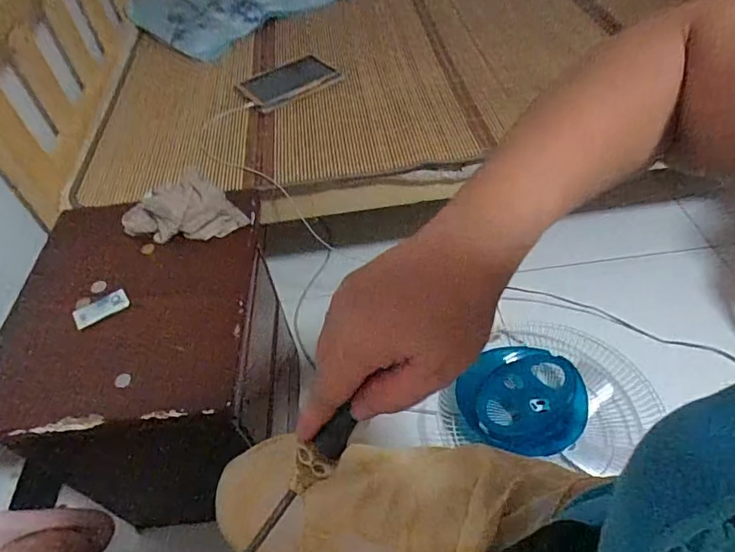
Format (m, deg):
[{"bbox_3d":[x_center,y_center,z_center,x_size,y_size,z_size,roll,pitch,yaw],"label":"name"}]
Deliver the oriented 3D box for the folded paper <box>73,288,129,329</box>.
[{"bbox_3d":[-0.354,0.042,0.651,0.068,0.006,0.034,-27,51,-17],"label":"folded paper"}]

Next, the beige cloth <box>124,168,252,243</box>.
[{"bbox_3d":[-0.276,-0.096,0.721,0.179,0.054,0.084,-14,48,-6],"label":"beige cloth"}]

